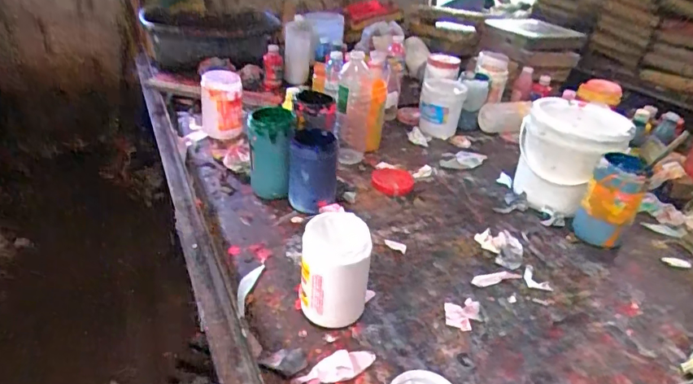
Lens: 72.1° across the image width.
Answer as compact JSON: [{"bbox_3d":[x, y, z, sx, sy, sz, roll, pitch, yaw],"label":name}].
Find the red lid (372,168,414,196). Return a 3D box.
[{"bbox_3d":[0.105,-0.028,1.072,0.091,0.011,0.113,10,32,10],"label":"red lid"}]

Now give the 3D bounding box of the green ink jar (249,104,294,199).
[{"bbox_3d":[-0.150,-0.066,0.944,0.086,0.164,0.087,1,31,-5],"label":"green ink jar"}]

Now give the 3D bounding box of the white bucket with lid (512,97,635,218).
[{"bbox_3d":[0.485,-0.079,1.043,0.203,0.192,0.212,19,34,23],"label":"white bucket with lid"}]

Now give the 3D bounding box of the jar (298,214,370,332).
[{"bbox_3d":[-0.016,0.118,0.682,0.095,0.157,0.080,3,31,-2],"label":"jar"}]

